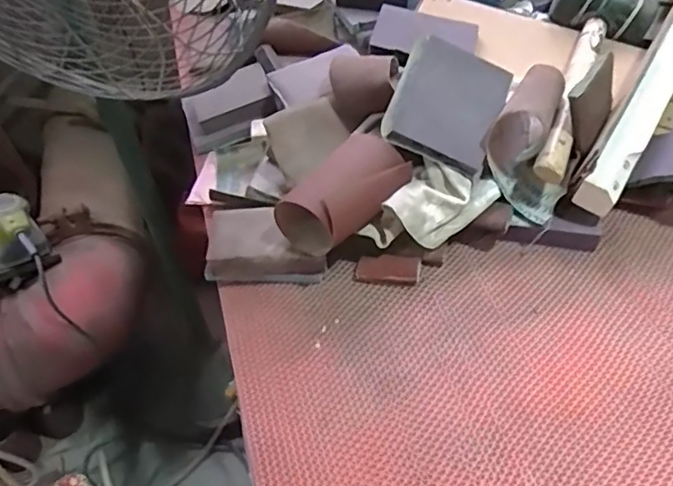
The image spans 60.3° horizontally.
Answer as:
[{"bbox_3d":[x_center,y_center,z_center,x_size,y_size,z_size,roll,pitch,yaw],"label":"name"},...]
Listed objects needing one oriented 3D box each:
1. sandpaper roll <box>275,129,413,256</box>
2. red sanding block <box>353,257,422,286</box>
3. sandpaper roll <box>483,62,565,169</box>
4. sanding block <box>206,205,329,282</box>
[{"bbox_3d":[0.007,-0.050,0.559,0.075,0.051,0.132,29,58,26],"label":"sandpaper roll"},{"bbox_3d":[0.052,0.029,0.588,0.065,0.012,0.029,1,50,5],"label":"red sanding block"},{"bbox_3d":[0.198,-0.124,0.596,0.045,0.074,0.101,29,58,25],"label":"sandpaper roll"},{"bbox_3d":[-0.072,0.003,0.598,0.117,0.052,0.070,-4,50,2],"label":"sanding block"}]

